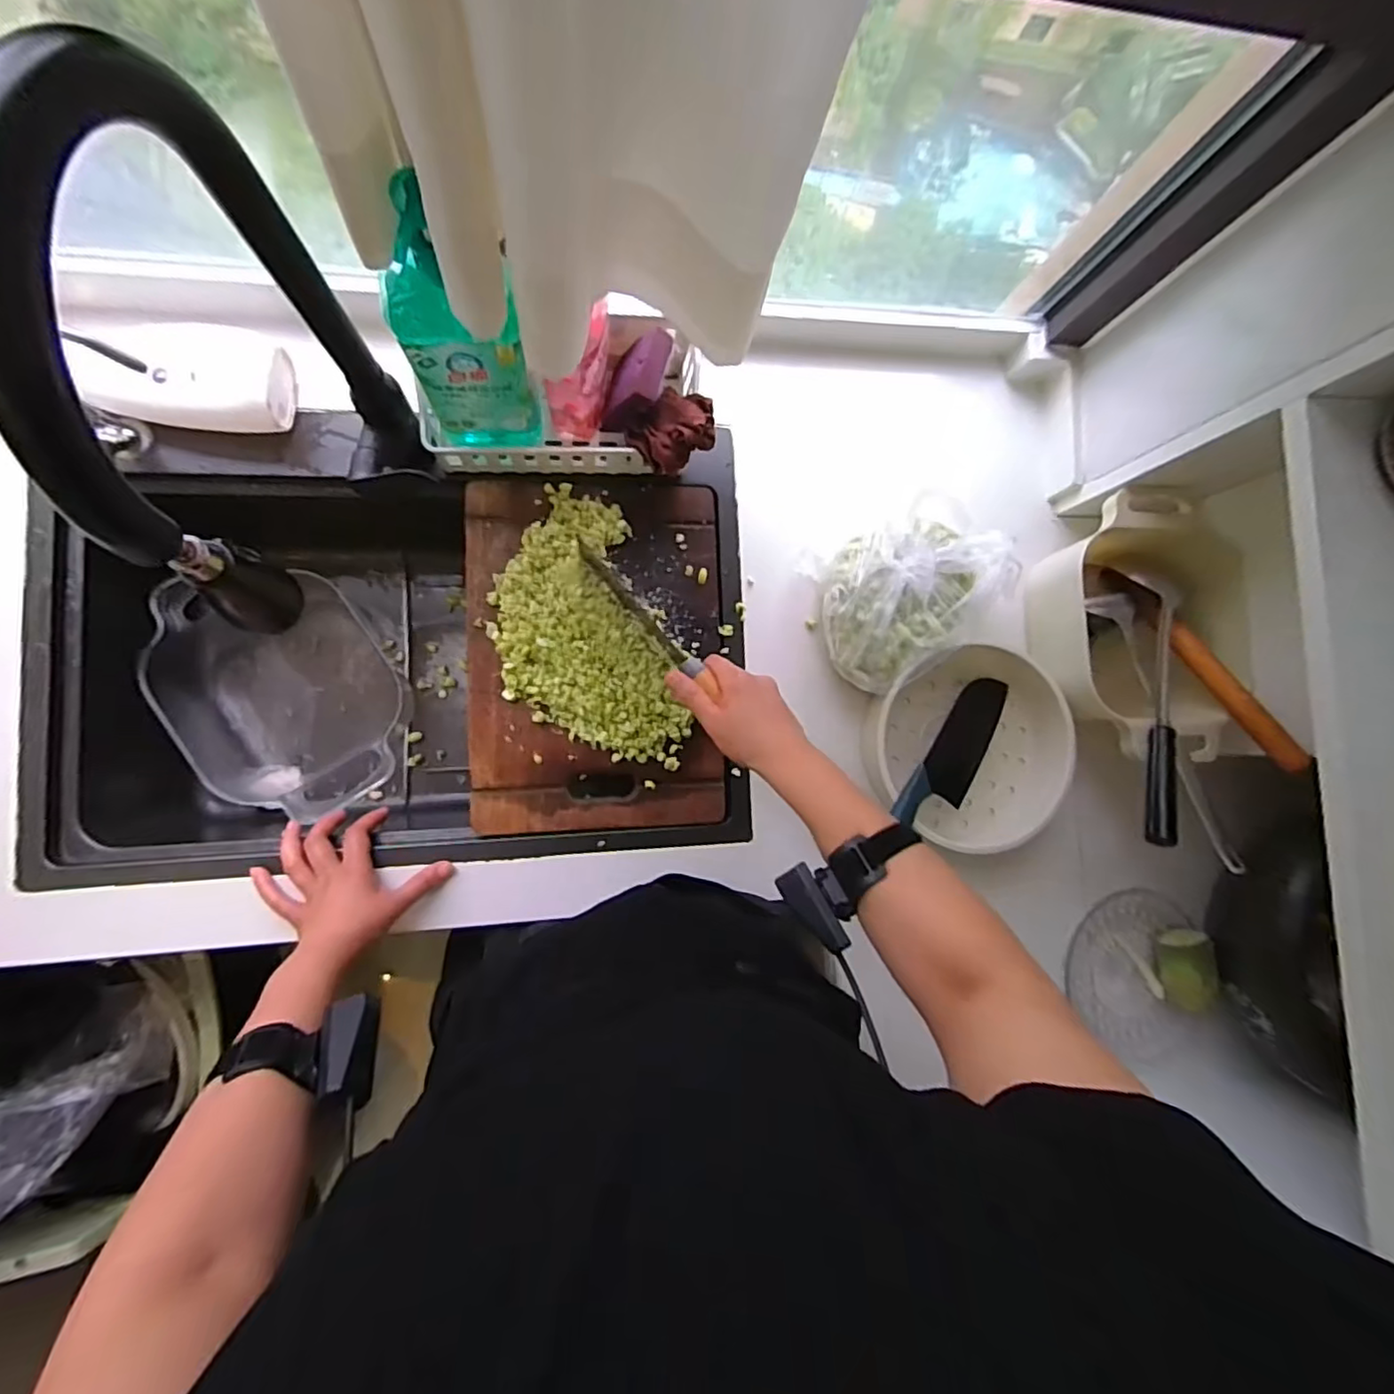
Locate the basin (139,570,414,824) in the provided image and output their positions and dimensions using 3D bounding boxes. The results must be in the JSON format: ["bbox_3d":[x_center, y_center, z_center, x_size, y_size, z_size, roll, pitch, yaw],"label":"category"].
[{"bbox_3d":[-0.494,0.006,0.731,0.228,0.111,0.293,-37,93,-9],"label":"basin"}]

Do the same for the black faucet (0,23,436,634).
[{"bbox_3d":[-0.262,-0.167,0.390,0.054,0.375,0.233,0,87,-9],"label":"black faucet"}]

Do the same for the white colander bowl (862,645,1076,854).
[{"bbox_3d":[0.291,0.057,0.669,0.214,0.063,0.210,0,87,-9],"label":"white colander bowl"}]

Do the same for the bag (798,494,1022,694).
[{"bbox_3d":[0.228,-0.116,0.641,0.207,0.113,0.157,-25,91,-9],"label":"bag"}]

